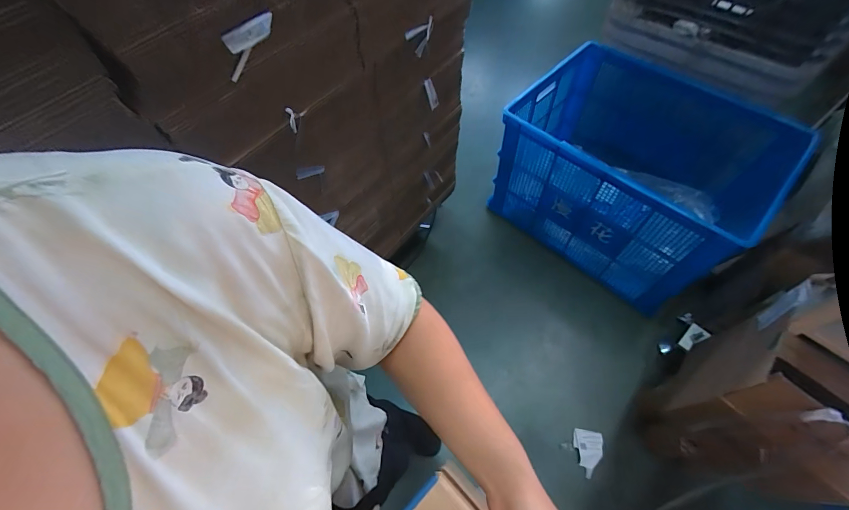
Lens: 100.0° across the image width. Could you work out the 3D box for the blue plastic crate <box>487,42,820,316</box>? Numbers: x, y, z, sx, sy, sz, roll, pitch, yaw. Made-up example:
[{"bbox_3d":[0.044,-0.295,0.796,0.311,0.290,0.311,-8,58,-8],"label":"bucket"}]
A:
[{"bbox_3d":[0.753,-0.309,1.344,0.821,0.472,0.614,39,69,22],"label":"blue plastic crate"}]

